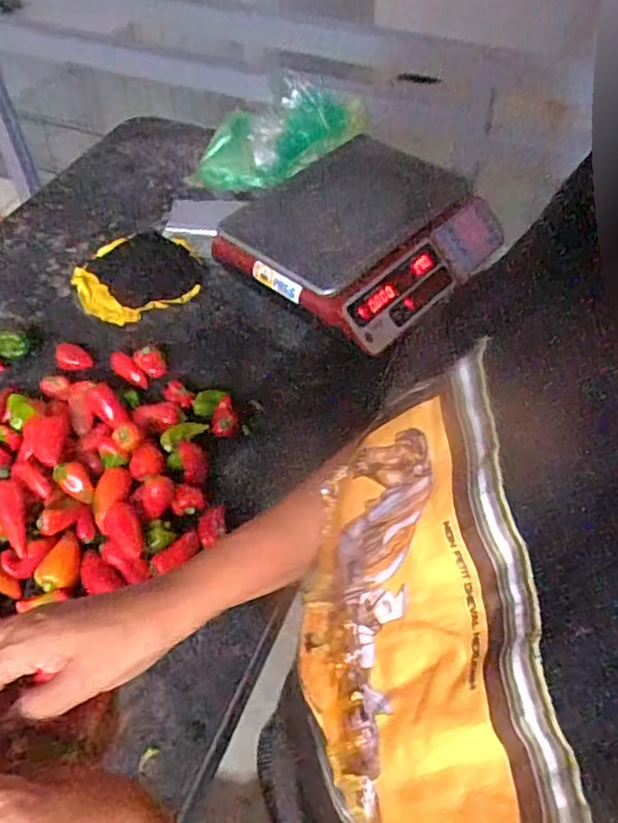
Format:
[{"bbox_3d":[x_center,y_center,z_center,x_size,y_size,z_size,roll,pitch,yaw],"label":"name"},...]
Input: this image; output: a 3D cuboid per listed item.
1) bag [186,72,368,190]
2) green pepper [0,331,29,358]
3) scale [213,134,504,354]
[{"bbox_3d":[-0.062,-0.508,1.167,0.342,0.116,0.155,-21,53,8],"label":"bag"},{"bbox_3d":[-0.423,-0.097,0.891,0.042,0.034,0.032,-29,58,-22],"label":"green pepper"},{"bbox_3d":[0.088,-0.269,1.002,0.368,0.108,0.321,-38,61,-26],"label":"scale"}]

